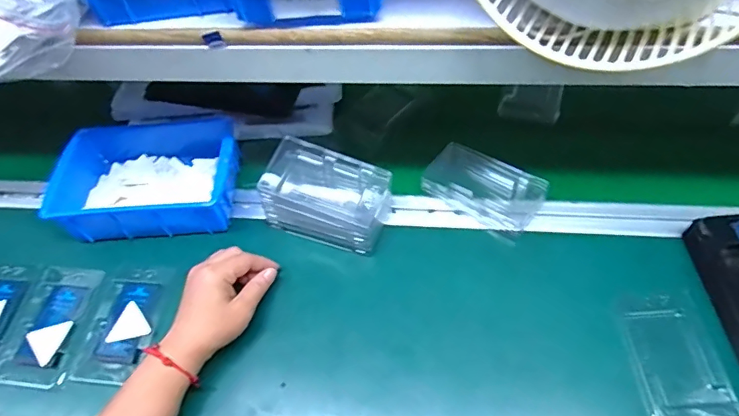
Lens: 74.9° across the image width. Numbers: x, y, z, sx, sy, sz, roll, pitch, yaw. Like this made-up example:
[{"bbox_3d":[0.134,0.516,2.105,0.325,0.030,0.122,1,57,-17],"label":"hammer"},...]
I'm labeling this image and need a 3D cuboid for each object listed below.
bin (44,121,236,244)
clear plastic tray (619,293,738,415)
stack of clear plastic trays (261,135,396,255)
[{"bbox_3d":[-0.259,-0.040,0.589,0.203,0.066,0.149,-2,55,4],"label":"bin"},{"bbox_3d":[0.283,0.140,0.450,0.076,0.010,0.122,-5,55,2],"label":"clear plastic tray"},{"bbox_3d":[-0.048,-0.012,0.543,0.135,0.072,0.081,15,58,15],"label":"stack of clear plastic trays"}]

